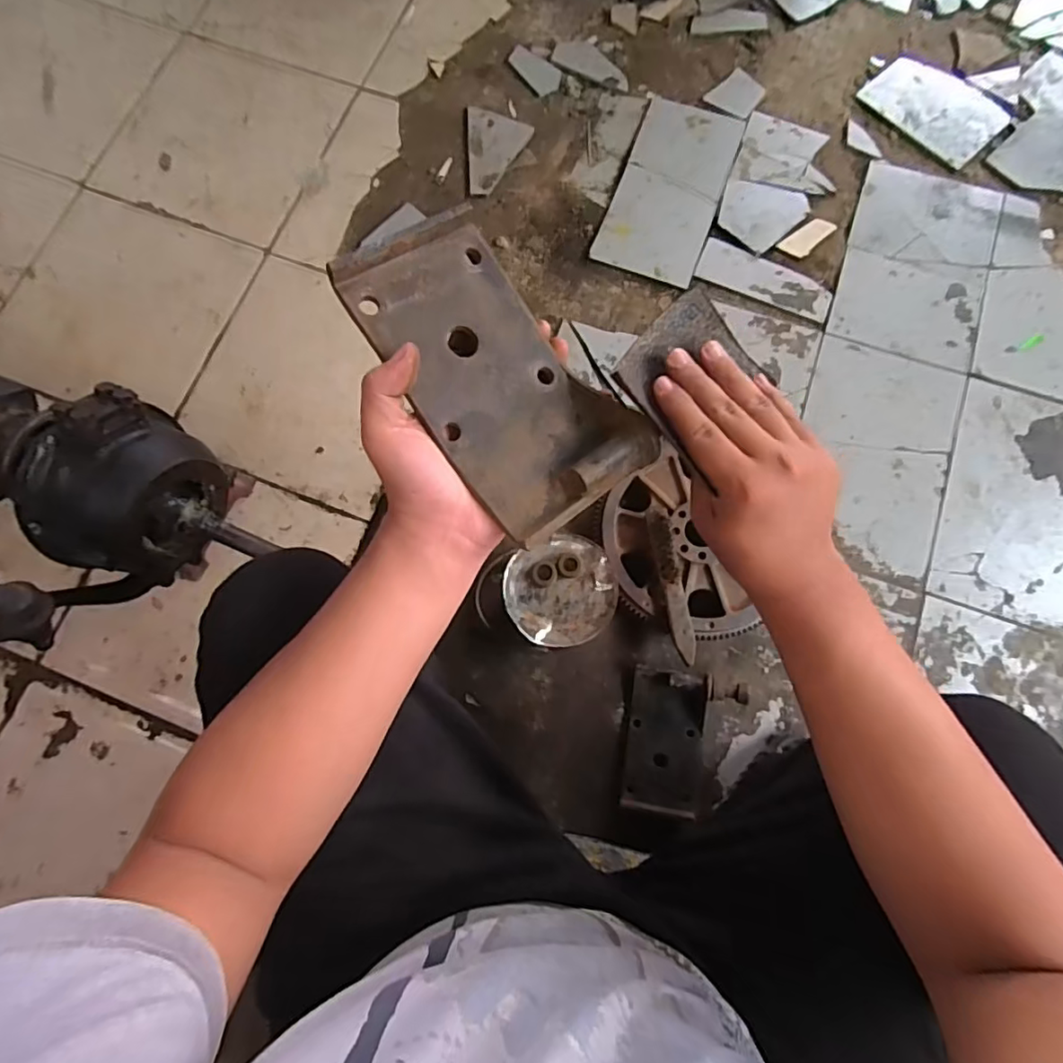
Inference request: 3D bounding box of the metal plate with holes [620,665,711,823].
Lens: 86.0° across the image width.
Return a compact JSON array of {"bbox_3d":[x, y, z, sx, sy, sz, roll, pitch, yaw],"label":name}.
[{"bbox_3d":[0.199,0.311,0.849,0.108,0.026,0.198,6,78,16],"label":"metal plate with holes"}]

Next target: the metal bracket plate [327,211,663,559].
[{"bbox_3d":[-0.012,-0.094,0.358,0.123,0.040,0.216,-35,97,-20],"label":"metal bracket plate"}]

